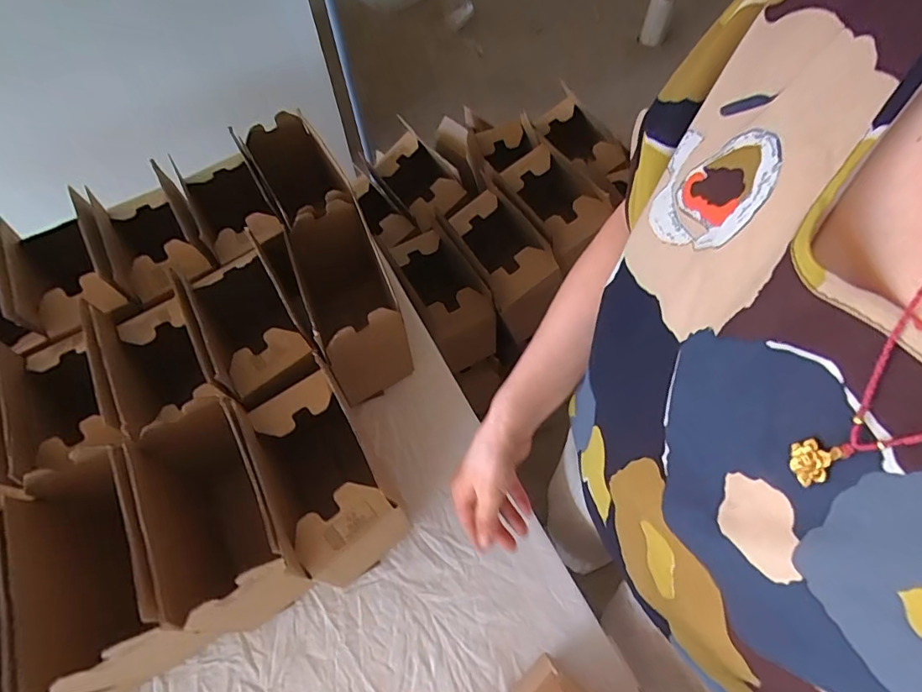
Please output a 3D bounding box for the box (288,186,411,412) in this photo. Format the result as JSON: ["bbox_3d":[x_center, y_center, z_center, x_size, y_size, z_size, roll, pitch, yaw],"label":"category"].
[{"bbox_3d":[-0.152,-0.049,0.696,0.116,0.212,0.223,-19,62,-8],"label":"box"}]

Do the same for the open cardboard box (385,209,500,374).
[{"bbox_3d":[-0.043,-0.090,0.957,0.126,0.182,0.249,-28,64,-12],"label":"open cardboard box"}]

